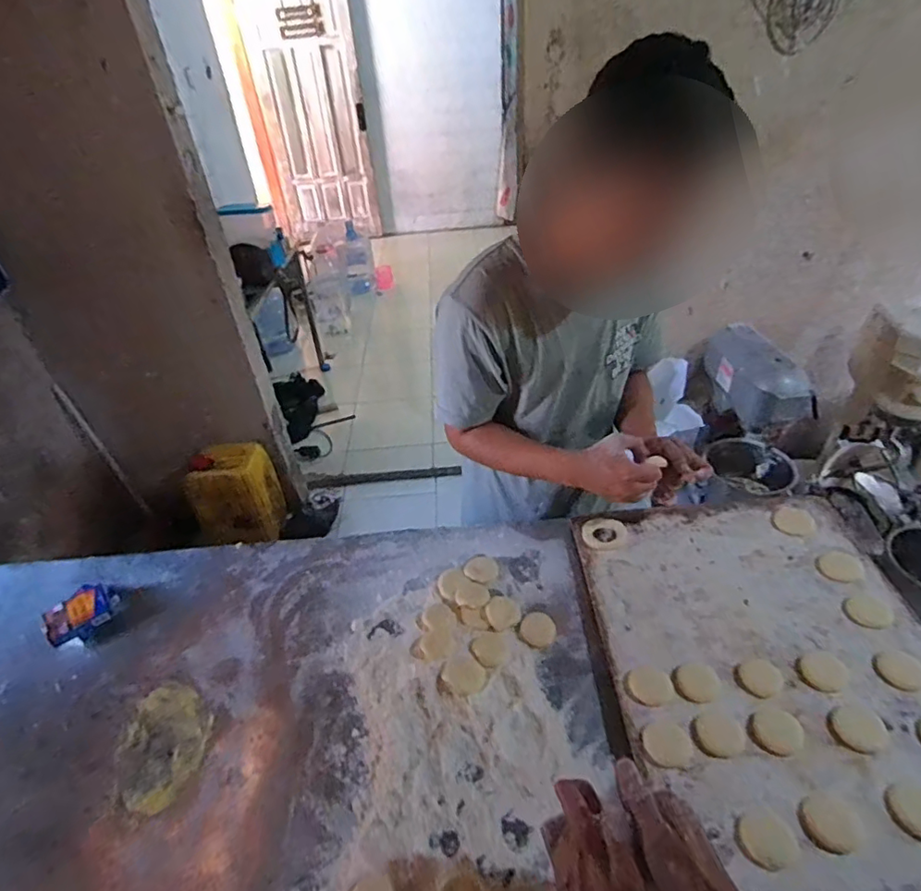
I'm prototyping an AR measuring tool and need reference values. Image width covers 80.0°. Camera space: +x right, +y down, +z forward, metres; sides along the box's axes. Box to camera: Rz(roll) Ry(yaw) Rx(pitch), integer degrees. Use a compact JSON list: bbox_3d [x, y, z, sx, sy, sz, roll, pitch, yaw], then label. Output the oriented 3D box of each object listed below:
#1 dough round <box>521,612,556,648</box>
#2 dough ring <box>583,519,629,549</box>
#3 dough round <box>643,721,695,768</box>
[{"bbox_3d":[0.113,0.266,0.797,0.051,0.007,0.048,-3,38,2],"label":"dough round"},{"bbox_3d":[0.237,0.145,0.900,0.071,0.011,0.057,3,39,9],"label":"dough ring"},{"bbox_3d":[0.244,0.350,0.645,0.053,0.007,0.047,7,40,14],"label":"dough round"}]

